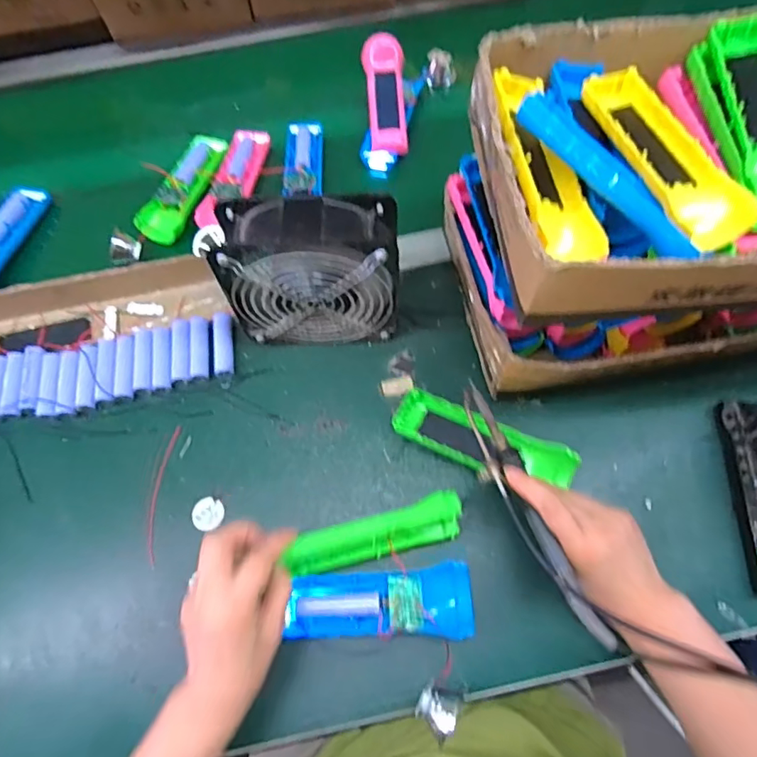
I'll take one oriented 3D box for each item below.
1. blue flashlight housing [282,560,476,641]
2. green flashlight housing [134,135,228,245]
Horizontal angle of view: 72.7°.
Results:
[{"bbox_3d":[0.003,0.174,0.400,0.141,0.024,0.049,-3,71,0],"label":"blue flashlight housing"},{"bbox_3d":[-0.231,-0.229,0.609,0.051,0.025,0.165,14,69,9],"label":"green flashlight housing"}]

